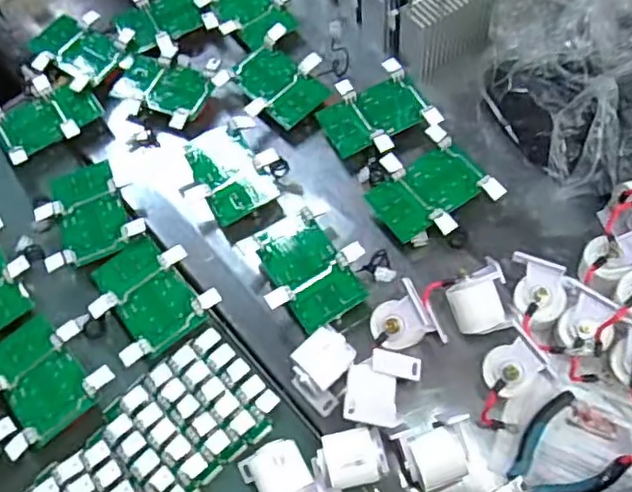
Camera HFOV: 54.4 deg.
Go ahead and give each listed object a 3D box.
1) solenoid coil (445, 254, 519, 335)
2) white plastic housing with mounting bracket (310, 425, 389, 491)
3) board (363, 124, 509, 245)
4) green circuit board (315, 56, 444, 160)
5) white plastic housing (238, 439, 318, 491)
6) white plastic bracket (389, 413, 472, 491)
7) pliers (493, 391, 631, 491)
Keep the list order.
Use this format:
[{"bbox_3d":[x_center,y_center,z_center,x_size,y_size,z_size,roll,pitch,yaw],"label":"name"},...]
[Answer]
[{"bbox_3d":[0.154,0.055,0.589,0.053,0.053,0.065,-17,64,-5],"label":"solenoid coil"},{"bbox_3d":[0.030,0.190,0.530,0.065,0.051,0.055,-14,64,-3],"label":"white plastic housing with mounting bracket"},{"bbox_3d":[0.119,-0.061,0.655,0.118,0.028,0.107,-32,66,-12],"label":"board"},{"bbox_3d":[0.069,-0.153,0.707,0.122,0.023,0.108,-28,62,-7],"label":"green circuit board"},{"bbox_3d":[-0.033,0.202,0.532,0.054,0.042,0.063,-27,65,-9],"label":"white plastic housing"},{"bbox_3d":[0.102,0.181,0.528,0.057,0.050,0.048,-14,64,-3],"label":"white plastic bracket"},{"bbox_3d":[0.193,0.195,0.524,0.140,0.033,0.077,-36,67,-13],"label":"pliers"}]

